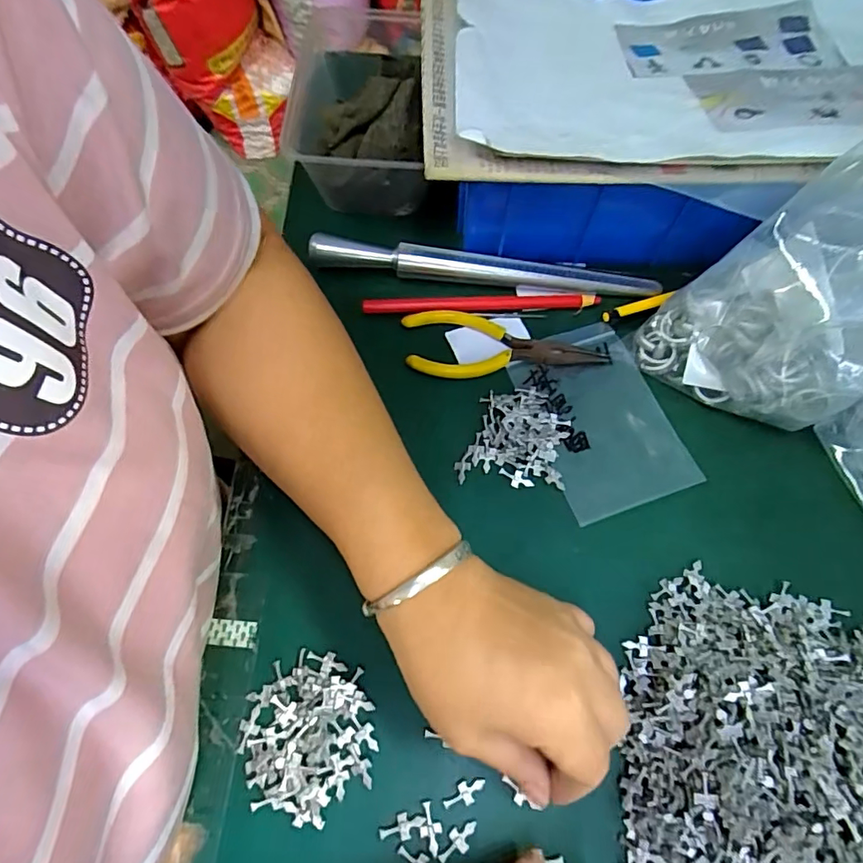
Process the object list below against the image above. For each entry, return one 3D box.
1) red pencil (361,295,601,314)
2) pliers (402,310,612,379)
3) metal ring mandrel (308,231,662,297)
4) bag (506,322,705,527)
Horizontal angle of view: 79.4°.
[{"bbox_3d":[0.034,-0.087,0.357,0.160,0.007,0.013,0,66,-2],"label":"red pencil"},{"bbox_3d":[0.049,-0.056,0.344,0.133,0.008,0.049,3,66,-1],"label":"pliers"},{"bbox_3d":[0.036,-0.114,0.363,0.238,0.017,0.015,6,66,1],"label":"metal ring mandrel"},{"bbox_3d":[0.106,-0.011,0.327,0.085,0.004,0.120,-19,68,-10],"label":"bag"}]

